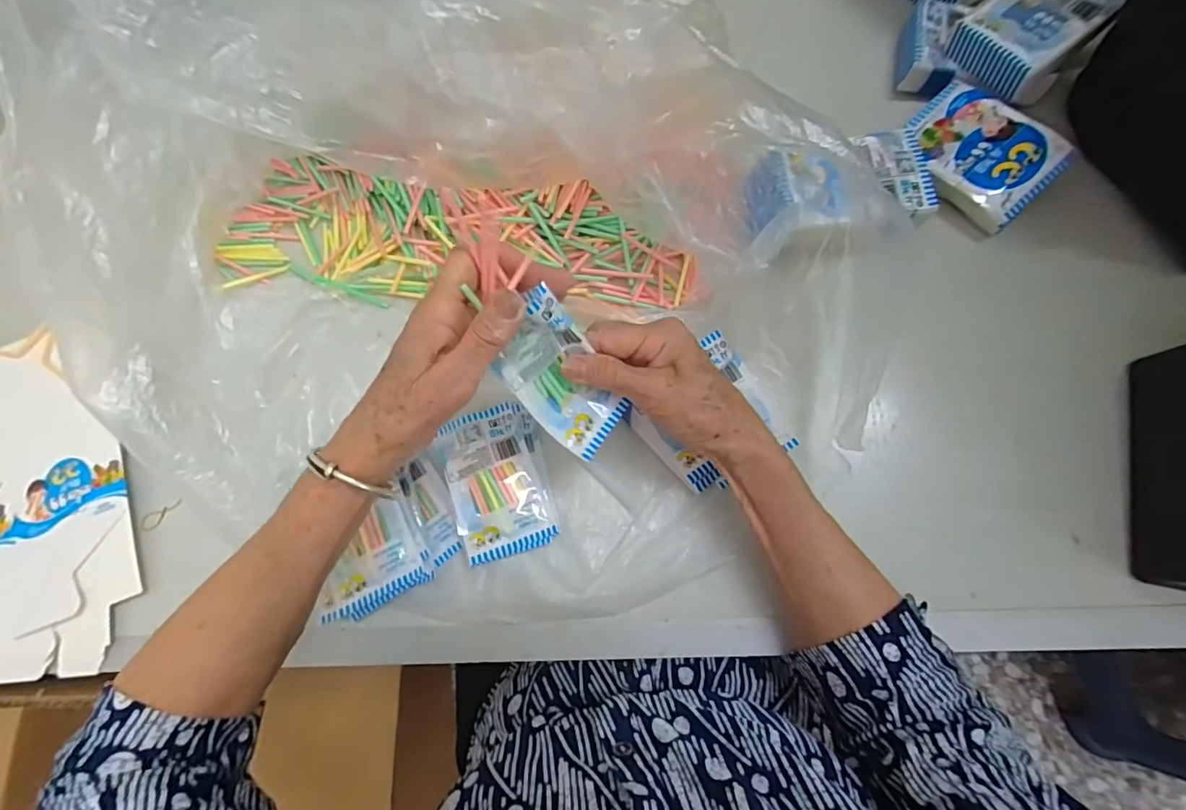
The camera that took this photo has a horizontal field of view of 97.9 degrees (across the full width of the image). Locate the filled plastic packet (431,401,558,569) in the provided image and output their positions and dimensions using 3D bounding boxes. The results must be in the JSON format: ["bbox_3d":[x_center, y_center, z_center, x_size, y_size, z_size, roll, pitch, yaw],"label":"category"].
[{"bbox_3d":[-0.074,0.058,0.383,0.062,0.016,0.106,-21,76,4],"label":"filled plastic packet"}]

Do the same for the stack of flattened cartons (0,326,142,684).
[{"bbox_3d":[-0.499,0.084,0.429,0.254,0.030,0.273,-7,78,7],"label":"stack of flattened cartons"}]

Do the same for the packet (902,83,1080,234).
[{"bbox_3d":[0.292,-0.192,0.388,0.077,0.028,0.105,-43,76,-2],"label":"packet"}]

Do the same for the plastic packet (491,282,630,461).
[{"bbox_3d":[-0.019,-0.015,0.309,0.053,0.023,0.092,-40,116,-3],"label":"plastic packet"}]

